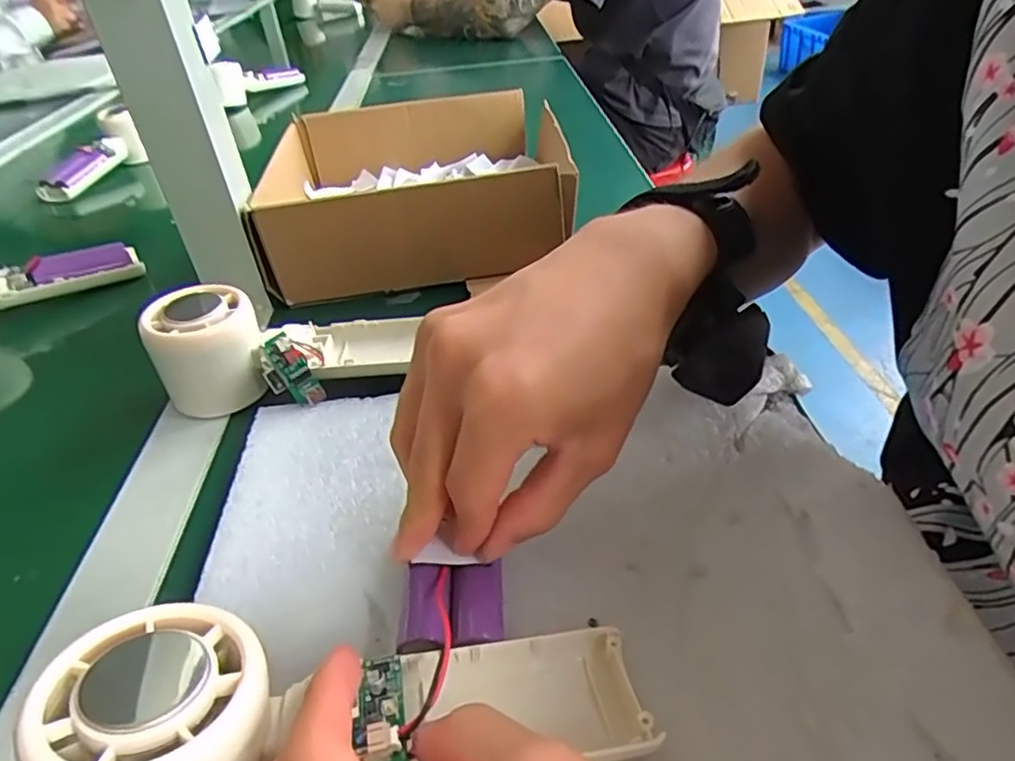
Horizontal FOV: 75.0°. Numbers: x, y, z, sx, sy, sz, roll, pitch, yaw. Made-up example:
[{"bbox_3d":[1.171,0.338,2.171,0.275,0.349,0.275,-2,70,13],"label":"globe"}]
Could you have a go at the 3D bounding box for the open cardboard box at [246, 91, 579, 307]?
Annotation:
[{"bbox_3d":[-0.066,-0.151,0.506,0.223,0.071,0.229,-6,37,1],"label":"open cardboard box"}]

